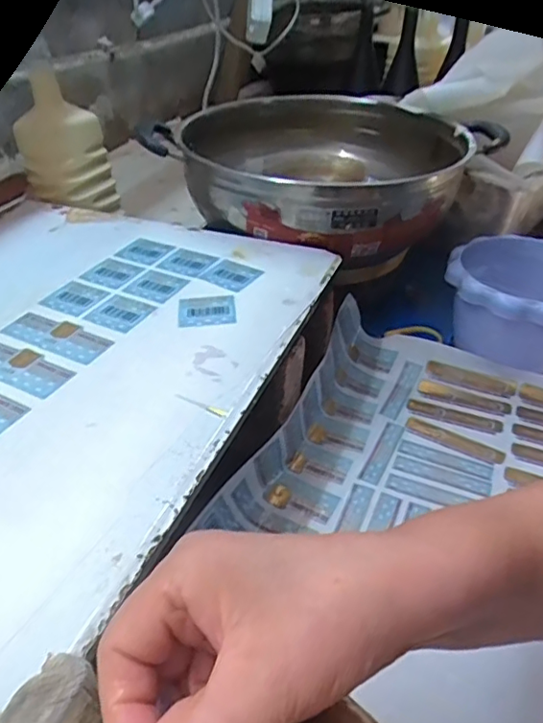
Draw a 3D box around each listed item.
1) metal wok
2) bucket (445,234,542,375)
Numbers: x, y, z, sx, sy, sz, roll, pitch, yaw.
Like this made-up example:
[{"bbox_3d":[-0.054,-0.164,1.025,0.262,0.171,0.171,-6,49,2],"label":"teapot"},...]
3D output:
[{"bbox_3d":[0.063,-0.241,0.672,0.318,0.074,0.325,29,48,32],"label":"metal wok"},{"bbox_3d":[0.265,-0.053,0.620,0.152,0.120,0.151,3,38,-2],"label":"bucket"}]

